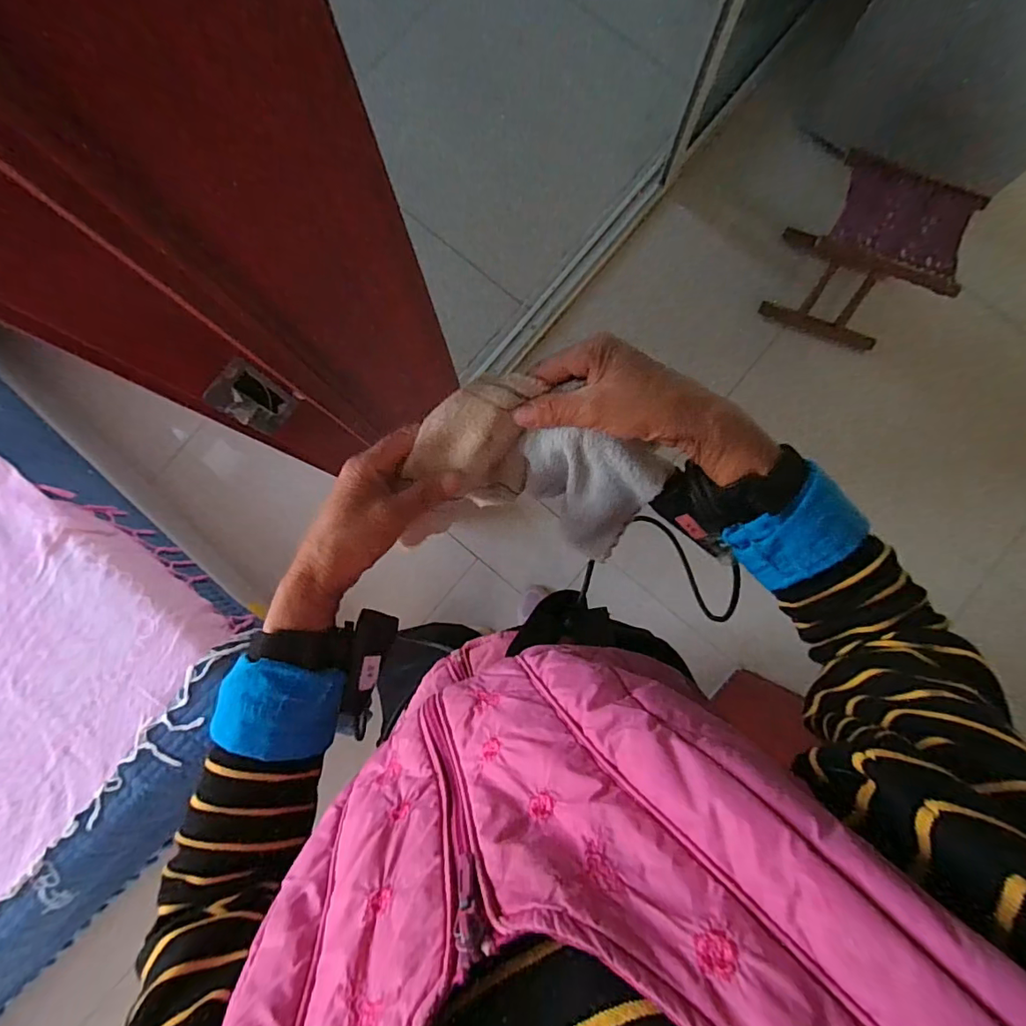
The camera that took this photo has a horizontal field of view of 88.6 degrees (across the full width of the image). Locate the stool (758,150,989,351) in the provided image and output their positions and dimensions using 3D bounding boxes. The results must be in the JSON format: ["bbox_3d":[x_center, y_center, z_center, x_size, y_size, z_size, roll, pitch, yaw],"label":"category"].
[{"bbox_3d":[0.851,-0.613,1.277,0.311,0.359,0.253,22,86,3],"label":"stool"}]

